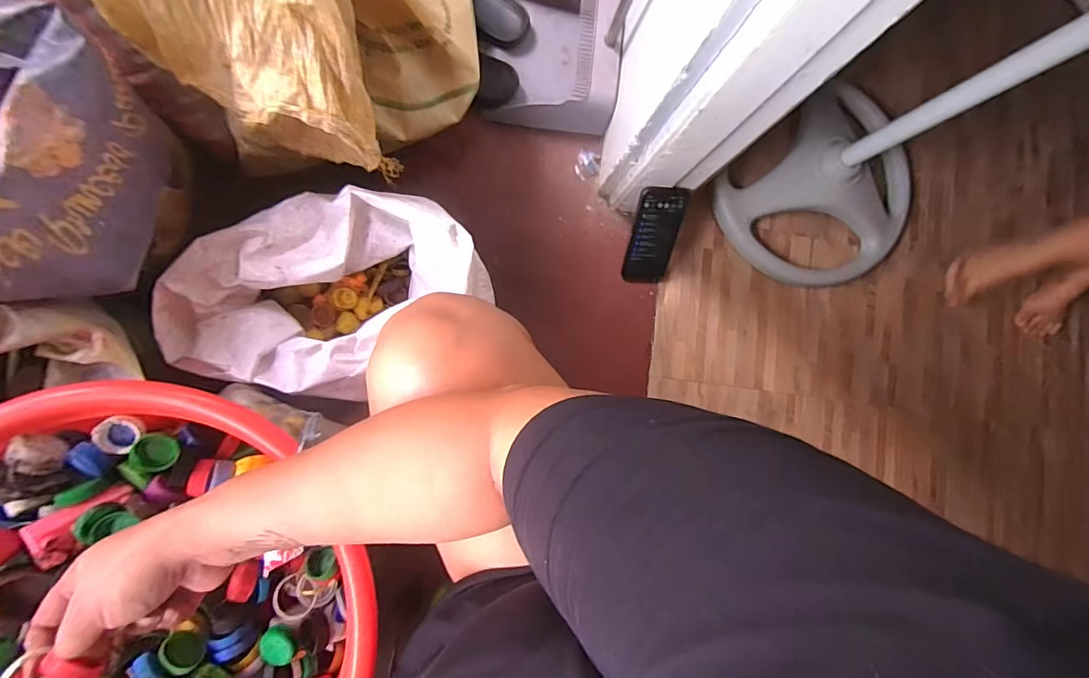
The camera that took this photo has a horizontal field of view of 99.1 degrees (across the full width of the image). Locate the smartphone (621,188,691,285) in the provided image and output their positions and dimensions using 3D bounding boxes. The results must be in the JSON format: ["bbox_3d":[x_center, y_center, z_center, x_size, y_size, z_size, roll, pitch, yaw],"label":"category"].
[{"bbox_3d":[0.184,-0.169,0.779,0.080,0.015,0.171,2,129,-9],"label":"smartphone"}]

